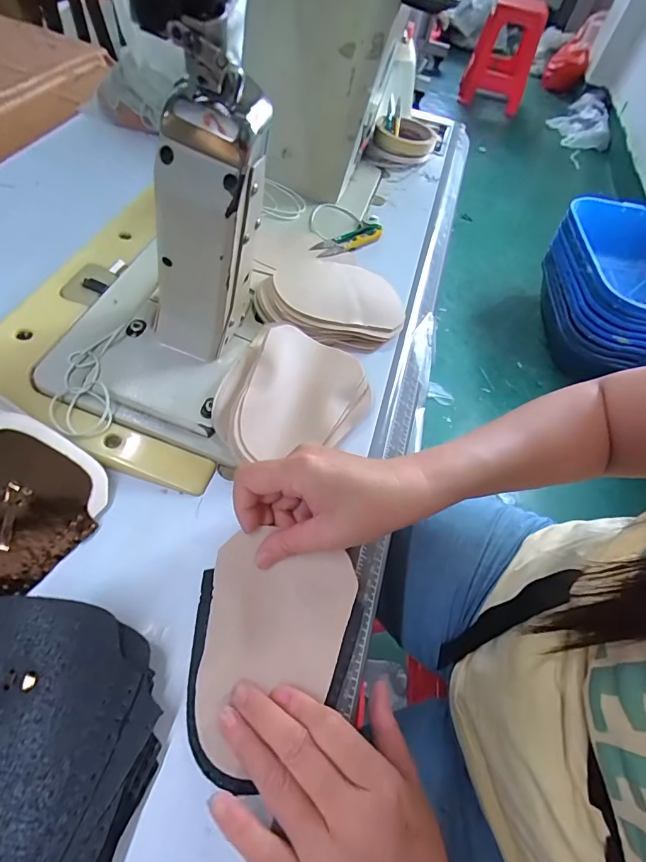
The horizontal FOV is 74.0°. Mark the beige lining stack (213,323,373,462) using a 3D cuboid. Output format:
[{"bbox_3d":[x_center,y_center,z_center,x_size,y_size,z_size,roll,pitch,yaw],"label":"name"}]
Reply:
[{"bbox_3d":[-0.022,-0.030,0.347,0.108,0.025,0.131,20,55,4],"label":"beige lining stack"}]

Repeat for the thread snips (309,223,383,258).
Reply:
[{"bbox_3d":[0.032,-0.220,0.496,0.101,0.007,0.030,-37,69,-28],"label":"thread snips"}]

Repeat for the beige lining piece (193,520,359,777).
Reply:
[{"bbox_3d":[-0.032,0.126,0.256,0.086,0.007,0.120,16,60,-2],"label":"beige lining piece"}]

